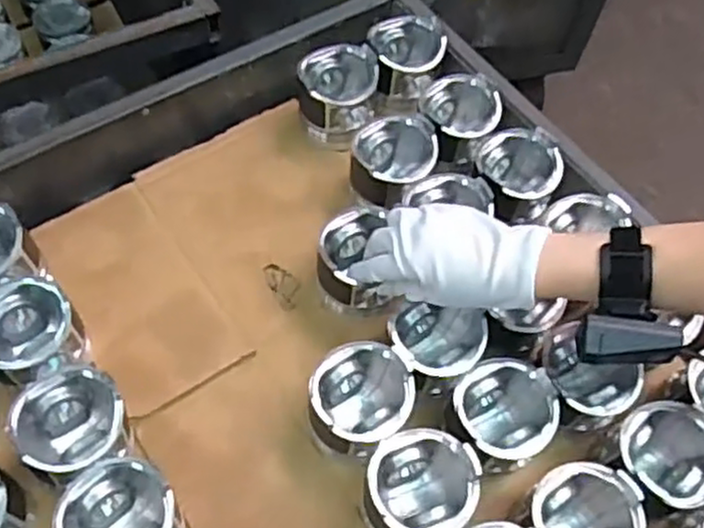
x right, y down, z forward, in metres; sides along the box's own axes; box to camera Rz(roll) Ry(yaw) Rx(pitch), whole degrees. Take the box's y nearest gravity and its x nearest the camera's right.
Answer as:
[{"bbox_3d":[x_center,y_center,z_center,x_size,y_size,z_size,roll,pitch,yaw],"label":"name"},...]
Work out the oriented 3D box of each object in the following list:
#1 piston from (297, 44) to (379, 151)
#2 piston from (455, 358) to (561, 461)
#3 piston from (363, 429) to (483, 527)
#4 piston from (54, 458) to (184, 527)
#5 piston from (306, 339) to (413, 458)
[{"bbox_3d":[-0.017,-0.175,0.785,0.084,0.085,0.082,4,60,-2],"label":"piston"},{"bbox_3d":[0.122,0.123,0.600,0.080,0.070,0.082,2,60,-3],"label":"piston"},{"bbox_3d":[0.053,0.179,0.574,0.087,0.065,0.082,5,60,-2],"label":"piston"},{"bbox_3d":[-0.172,0.193,0.543,0.083,0.074,0.076,2,60,-3],"label":"piston"},{"bbox_3d":[0.003,0.115,0.604,0.089,0.071,0.084,1,60,-4],"label":"piston"}]

